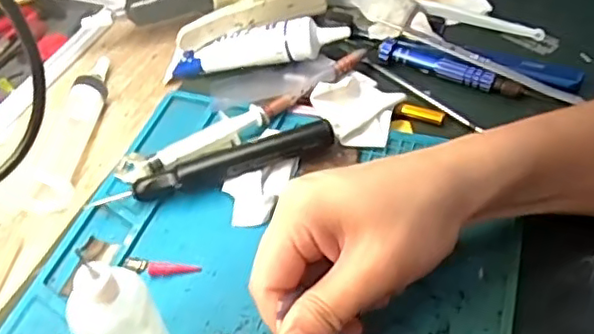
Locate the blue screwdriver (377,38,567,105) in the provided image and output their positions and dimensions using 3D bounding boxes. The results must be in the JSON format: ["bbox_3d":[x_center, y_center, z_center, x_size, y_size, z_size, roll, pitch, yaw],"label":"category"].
[{"bbox_3d":[0.117,-0.068,0.430,0.126,0.013,0.018,20,52,23],"label":"blue screwdriver"}]

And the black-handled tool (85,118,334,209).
[{"bbox_3d":[-0.049,-0.001,0.378,0.145,0.022,0.020,-15,47,-8],"label":"black-handled tool"}]

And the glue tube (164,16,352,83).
[{"bbox_3d":[-0.030,-0.088,0.451,0.130,0.026,0.028,-3,47,3],"label":"glue tube"}]

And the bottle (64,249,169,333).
[{"bbox_3d":[-0.077,0.071,0.274,0.033,0.080,0.027,-30,51,-20],"label":"bottle"}]

